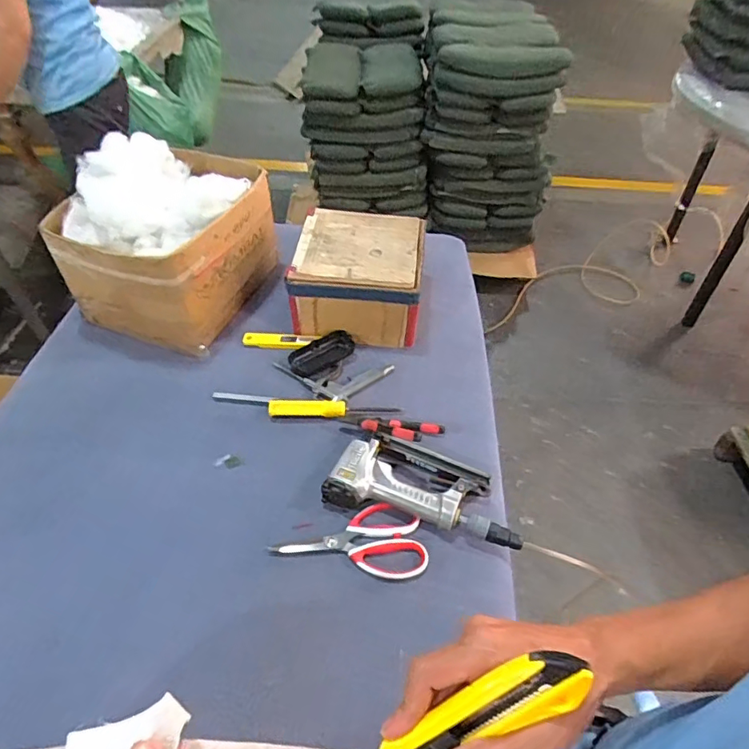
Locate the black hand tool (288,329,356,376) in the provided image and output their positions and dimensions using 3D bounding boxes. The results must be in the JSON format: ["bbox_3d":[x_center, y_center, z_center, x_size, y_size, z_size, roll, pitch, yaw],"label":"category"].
[{"bbox_3d":[-0.089,-0.038,0.876,0.117,0.023,0.057,-27,52,-24],"label":"black hand tool"}]

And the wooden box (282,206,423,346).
[{"bbox_3d":[-0.025,-0.172,0.921,0.208,0.130,0.203,6,46,5],"label":"wooden box"}]

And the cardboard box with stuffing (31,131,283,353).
[{"bbox_3d":[-0.348,-0.242,0.902,0.249,0.235,0.305,15,48,13],"label":"cardboard box with stuffing"}]

